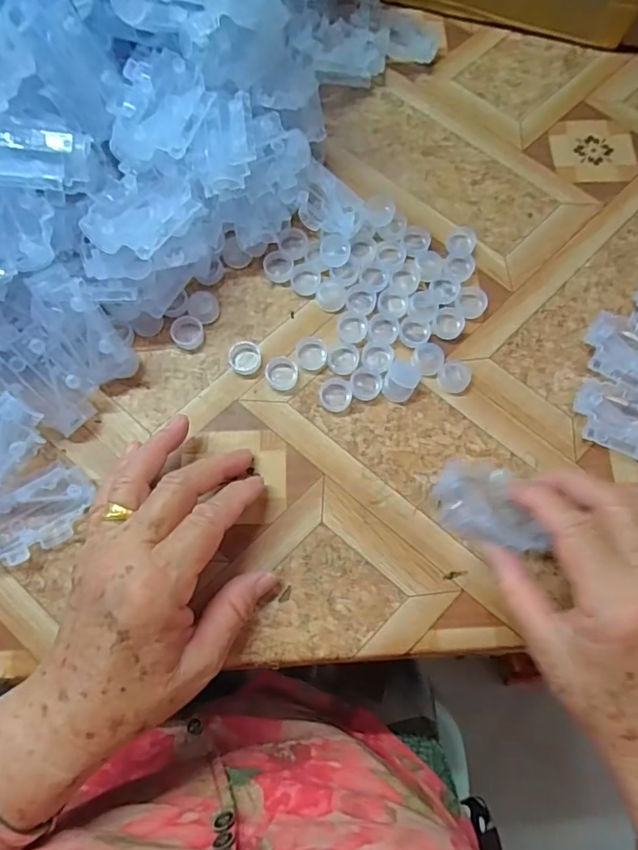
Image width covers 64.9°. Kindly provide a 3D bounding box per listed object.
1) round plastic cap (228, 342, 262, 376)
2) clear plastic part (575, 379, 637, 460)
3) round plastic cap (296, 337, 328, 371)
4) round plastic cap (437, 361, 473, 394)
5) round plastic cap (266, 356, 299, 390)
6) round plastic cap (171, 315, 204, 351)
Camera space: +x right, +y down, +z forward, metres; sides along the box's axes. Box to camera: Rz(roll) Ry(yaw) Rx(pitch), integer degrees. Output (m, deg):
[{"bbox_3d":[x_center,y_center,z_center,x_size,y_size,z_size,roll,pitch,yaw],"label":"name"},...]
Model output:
[{"bbox_3d":[-0.047,-0.043,0.322,0.020,0.005,0.021,0,73,-2],"label":"round plastic cap"},{"bbox_3d":[0.195,-0.003,0.313,0.069,0.013,0.043,23,74,5],"label":"clear plastic part"},{"bbox_3d":[-0.004,-0.047,0.325,0.020,0.004,0.022,0,73,-2],"label":"round plastic cap"},{"bbox_3d":[0.087,-0.032,0.321,0.020,0.008,0.022,0,73,-2],"label":"round plastic cap"},{"bbox_3d":[-0.024,-0.034,0.320,0.020,0.004,0.022,6,73,0],"label":"round plastic cap"},{"bbox_3d":[-0.085,-0.060,0.326,0.020,0.006,0.022,0,73,-2],"label":"round plastic cap"}]

